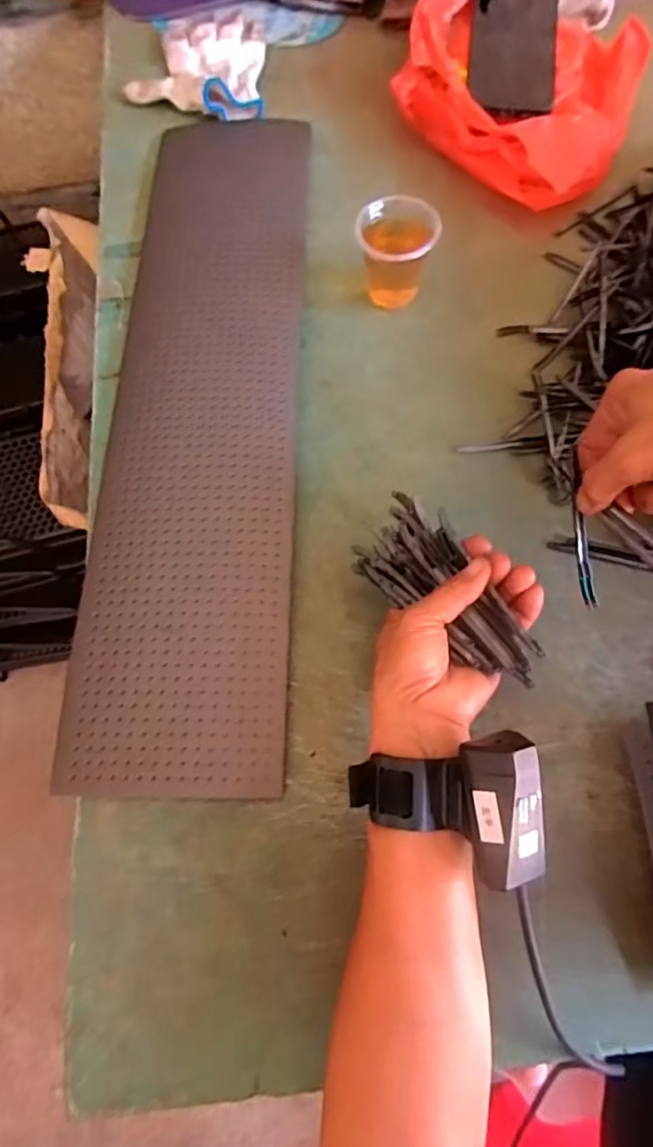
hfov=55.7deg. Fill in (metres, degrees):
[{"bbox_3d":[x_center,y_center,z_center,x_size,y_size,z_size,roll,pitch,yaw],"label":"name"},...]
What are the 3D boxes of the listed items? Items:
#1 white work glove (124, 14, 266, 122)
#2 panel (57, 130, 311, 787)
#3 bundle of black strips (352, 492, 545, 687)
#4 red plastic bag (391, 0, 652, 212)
[{"bbox_3d":[-0.130,-0.513,0.621,0.134,0.028,0.148,3,68,4],"label":"white work glove"},{"bbox_3d":[-0.095,-0.147,0.484,0.146,0.020,0.601,0,69,4],"label":"panel"},{"bbox_3d":[0.071,0.011,0.369,0.055,0.025,0.133,-35,68,-11],"label":"bundle of black strips"},{"bbox_3d":[0.173,-0.437,0.555,0.224,0.067,0.191,39,75,16],"label":"red plastic bag"}]

